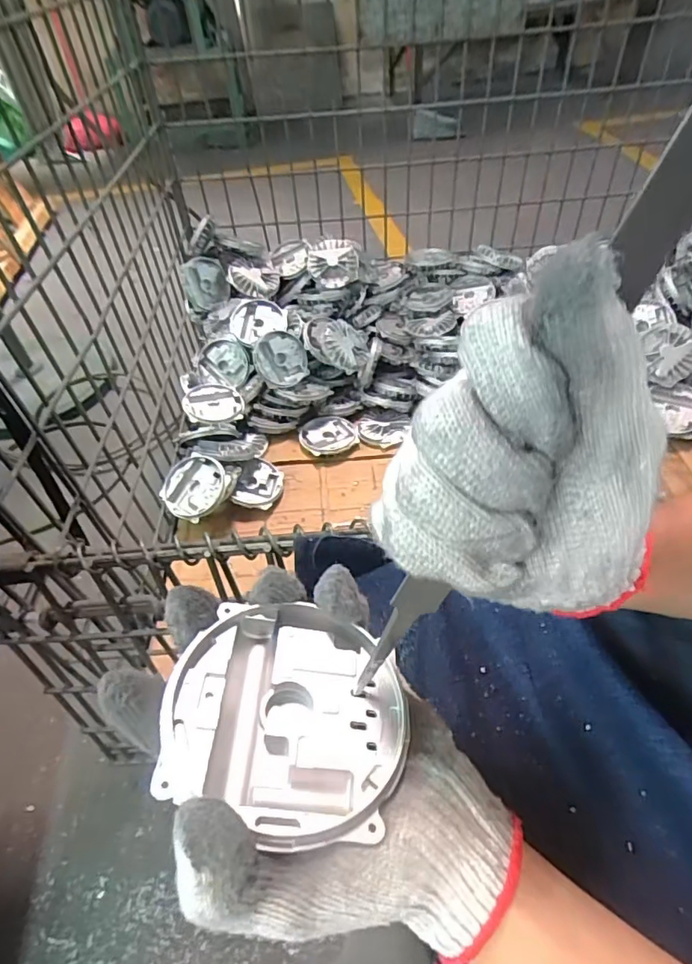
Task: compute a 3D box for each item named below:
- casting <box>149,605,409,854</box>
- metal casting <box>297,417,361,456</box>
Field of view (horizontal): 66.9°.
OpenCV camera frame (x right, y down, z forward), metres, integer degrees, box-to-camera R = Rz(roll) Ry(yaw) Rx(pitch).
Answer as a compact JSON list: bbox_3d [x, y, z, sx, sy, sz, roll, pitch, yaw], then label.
[{"bbox_3d":[-0.028,0.111,0.248,0.103,0.028,0.103,8,42,-7],"label":"casting"},{"bbox_3d":[-0.032,-0.092,1.009,0.108,0.017,0.091,-15,49,-9],"label":"metal casting"}]

